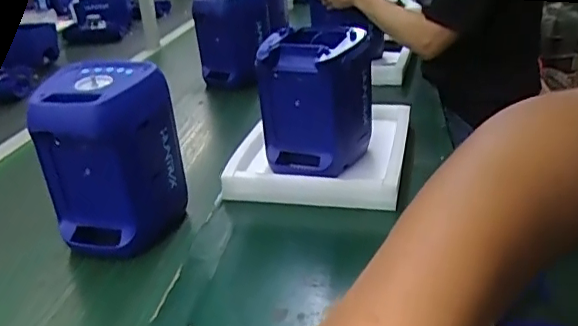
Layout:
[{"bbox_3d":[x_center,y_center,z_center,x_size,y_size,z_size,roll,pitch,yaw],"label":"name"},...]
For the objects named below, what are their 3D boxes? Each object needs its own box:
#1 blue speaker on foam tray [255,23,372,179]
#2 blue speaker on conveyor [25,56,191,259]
[{"bbox_3d":[0.053,-0.109,0.967,0.162,0.227,0.159,7,27,22],"label":"blue speaker on foam tray"},{"bbox_3d":[-0.259,-0.007,0.835,0.158,0.242,0.132,2,26,13],"label":"blue speaker on conveyor"}]

